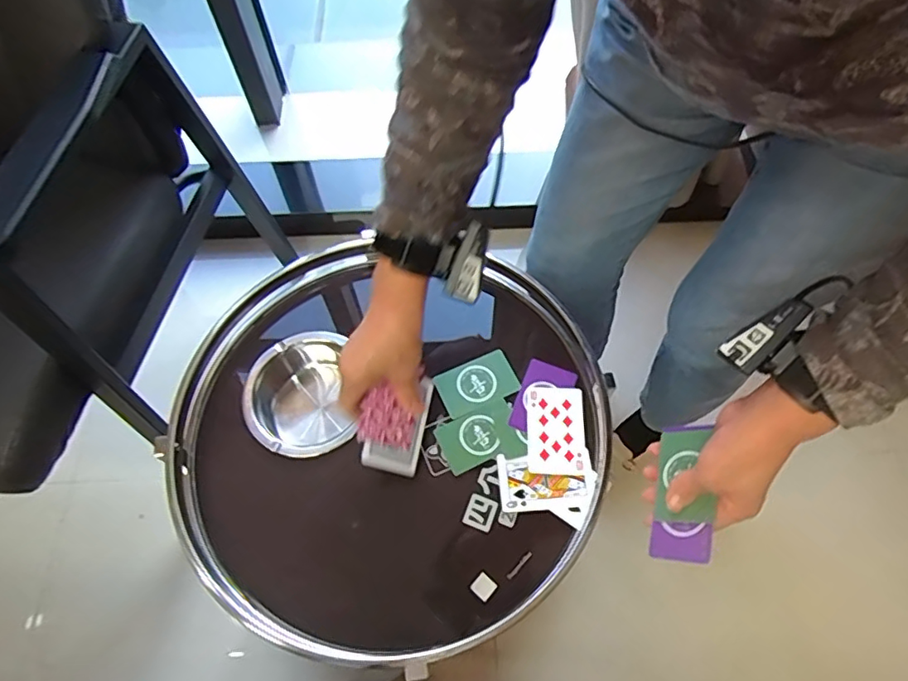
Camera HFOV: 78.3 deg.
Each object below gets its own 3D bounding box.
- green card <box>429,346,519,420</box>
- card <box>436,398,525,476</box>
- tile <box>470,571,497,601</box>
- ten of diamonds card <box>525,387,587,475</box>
[{"bbox_3d":[0.025,0.047,0.627,0.087,0.005,0.055,-24,62,-10],"label":"green card"},{"bbox_3d":[0.028,0.105,0.597,0.085,0.006,0.062,-21,61,-9],"label":"card"},{"bbox_3d":[0.028,0.232,0.528,0.020,0.005,0.020,40,70,23],"label":"tile"},{"bbox_3d":[0.109,0.095,0.599,0.061,0.005,0.094,1,60,4],"label":"ten of diamonds card"}]

